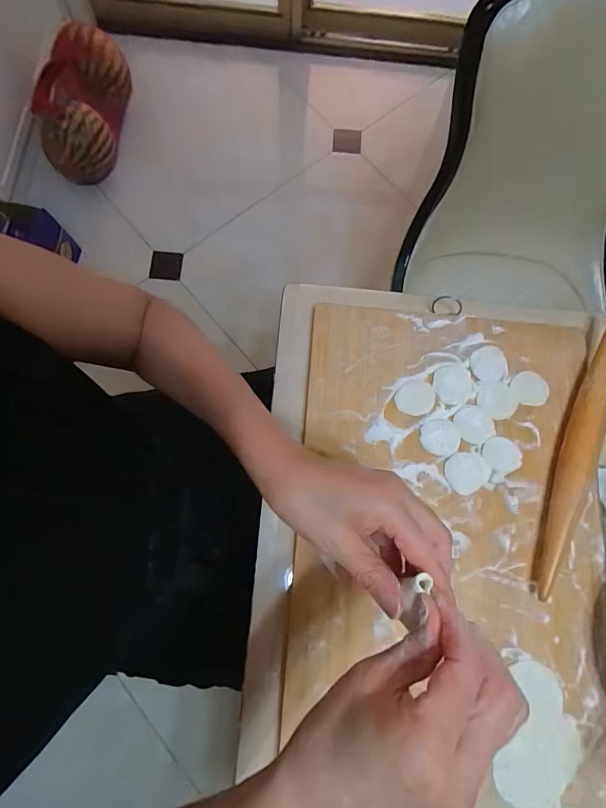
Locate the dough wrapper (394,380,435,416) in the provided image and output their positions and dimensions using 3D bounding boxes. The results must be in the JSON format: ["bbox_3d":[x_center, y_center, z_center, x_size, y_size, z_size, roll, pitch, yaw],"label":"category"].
[{"bbox_3d":[0.122,-0.007,0.438,0.042,0.004,0.038,5,77,0],"label":"dough wrapper"}]

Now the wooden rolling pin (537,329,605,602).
[{"bbox_3d":[0.283,0.042,0.416,0.026,0.030,0.303,22,78,4],"label":"wooden rolling pin"}]

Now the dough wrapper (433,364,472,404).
[{"bbox_3d":[0.164,-0.021,0.443,0.043,0.004,0.044,0,77,-1],"label":"dough wrapper"}]

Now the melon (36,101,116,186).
[{"bbox_3d":[-0.641,-0.738,1.176,0.192,0.156,0.188,-33,80,-8],"label":"melon"}]

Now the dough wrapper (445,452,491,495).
[{"bbox_3d":[0.171,0.070,0.419,0.045,0.004,0.039,-30,79,-7],"label":"dough wrapper"}]

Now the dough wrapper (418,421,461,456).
[{"bbox_3d":[0.145,0.036,0.427,0.040,0.004,0.038,3,77,0],"label":"dough wrapper"}]

